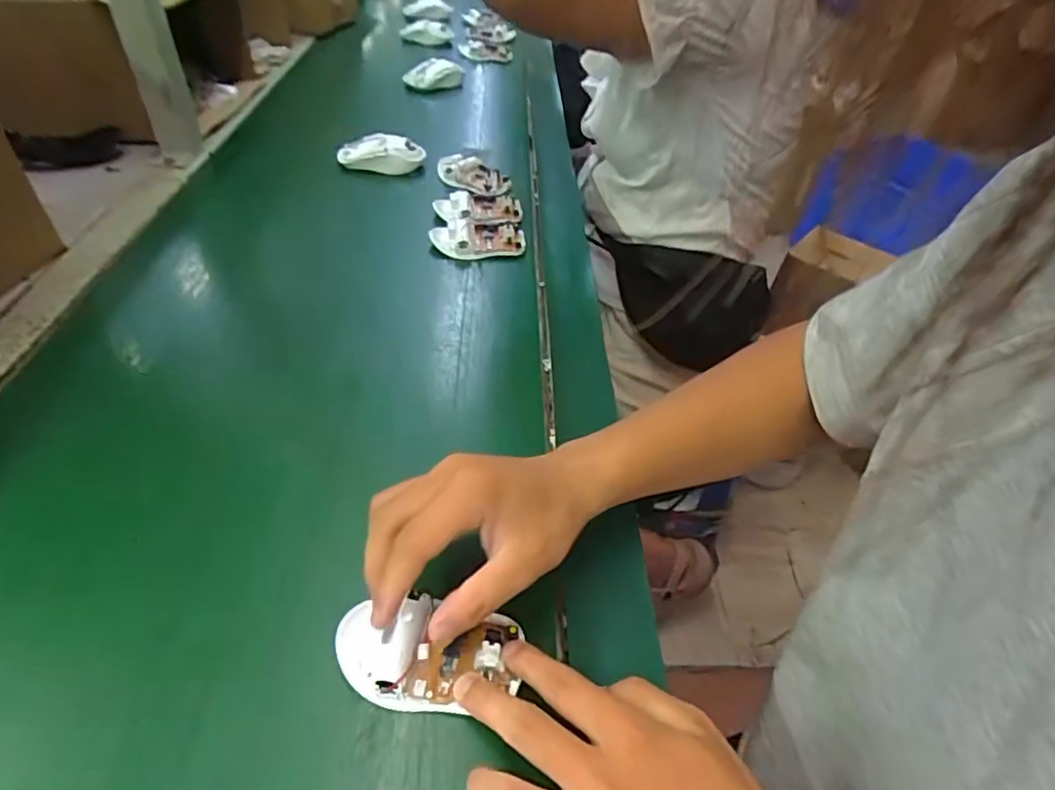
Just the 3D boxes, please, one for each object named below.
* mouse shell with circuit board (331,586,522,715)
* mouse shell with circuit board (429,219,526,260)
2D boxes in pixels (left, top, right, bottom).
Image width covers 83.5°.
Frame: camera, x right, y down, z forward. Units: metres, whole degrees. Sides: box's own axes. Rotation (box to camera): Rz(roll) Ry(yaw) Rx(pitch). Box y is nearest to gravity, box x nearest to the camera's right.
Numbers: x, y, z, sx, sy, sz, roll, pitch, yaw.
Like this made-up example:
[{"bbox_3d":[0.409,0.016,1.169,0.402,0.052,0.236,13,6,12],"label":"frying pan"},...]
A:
[{"bbox_3d":[-0.052,0.134,0.310,0.094,0.018,0.054,6,44,-2],"label":"mouse shell with circuit board"},{"bbox_3d":[-0.051,-0.163,0.615,0.098,0.032,0.055,-7,46,-14],"label":"mouse shell with circuit board"}]

